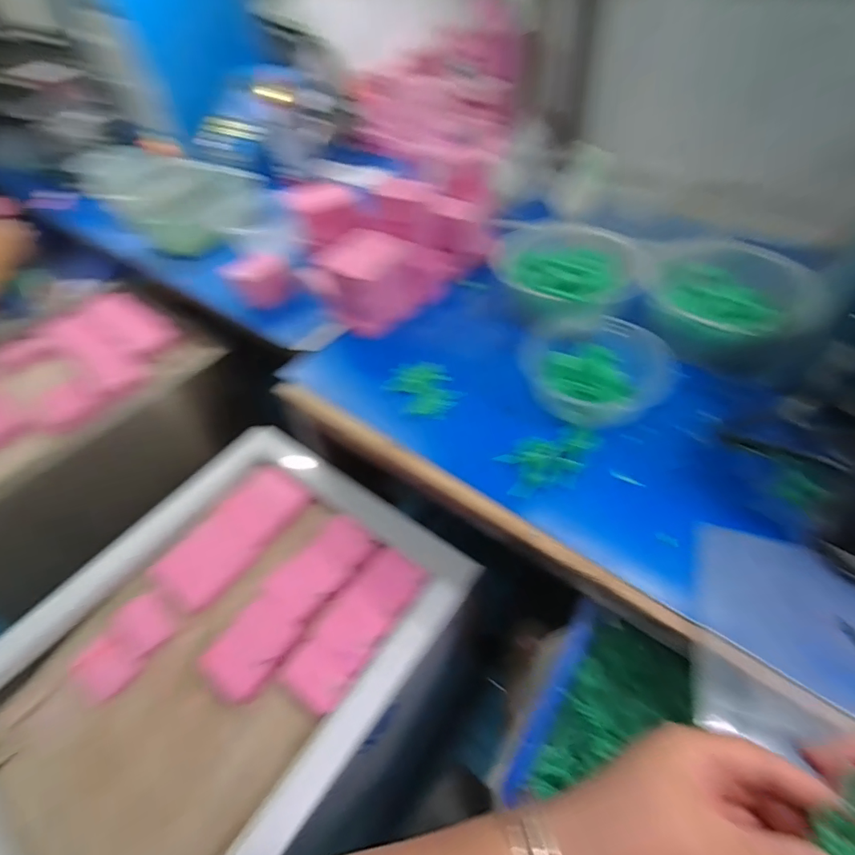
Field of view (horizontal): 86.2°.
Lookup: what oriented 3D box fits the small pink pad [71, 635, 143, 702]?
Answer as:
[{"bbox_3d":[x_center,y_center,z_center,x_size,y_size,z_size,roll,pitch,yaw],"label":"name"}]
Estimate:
[{"bbox_3d":[-0.364,0.271,0.515,0.076,0.009,0.047,22,56,22],"label":"small pink pad"}]

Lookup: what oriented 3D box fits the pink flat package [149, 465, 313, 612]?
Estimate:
[{"bbox_3d":[-0.263,0.142,0.624,0.098,0.025,0.203,29,58,26],"label":"pink flat package"}]

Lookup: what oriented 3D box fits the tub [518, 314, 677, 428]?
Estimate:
[{"bbox_3d":[0.169,-0.061,0.478,0.126,0.052,0.134,-3,50,3],"label":"tub"}]

